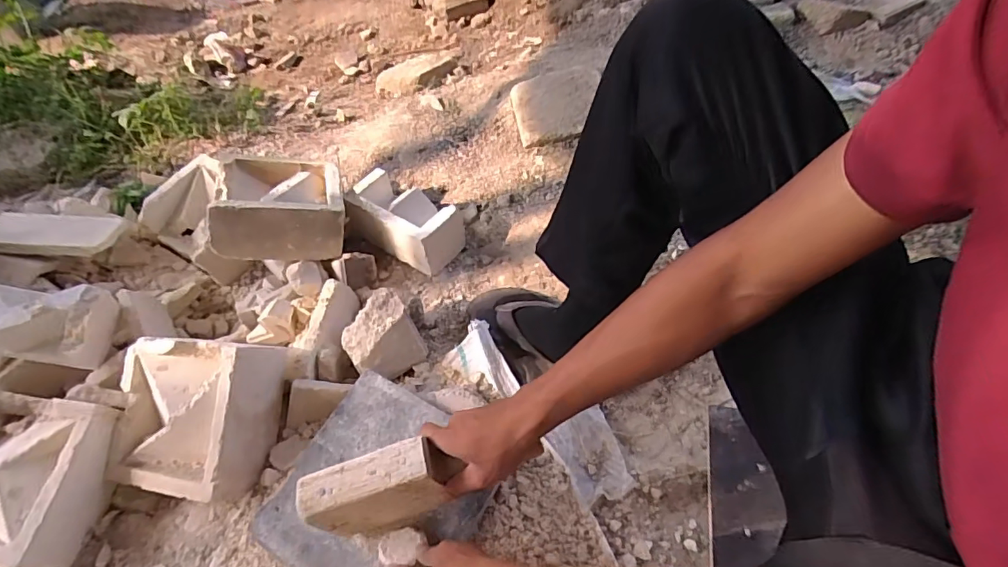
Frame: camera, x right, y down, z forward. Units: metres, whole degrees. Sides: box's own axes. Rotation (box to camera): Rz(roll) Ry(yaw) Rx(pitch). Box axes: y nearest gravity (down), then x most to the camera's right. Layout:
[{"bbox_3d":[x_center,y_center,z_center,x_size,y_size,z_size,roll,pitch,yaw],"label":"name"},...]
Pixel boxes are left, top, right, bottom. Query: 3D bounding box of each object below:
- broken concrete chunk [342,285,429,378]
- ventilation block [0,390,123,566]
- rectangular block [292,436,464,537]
[{"bbox_3d":[-0.189,0.082,0.766,0.106,0.072,0.106,-30,57,-15],"label":"broken concrete chunk"},{"bbox_3d":[-0.655,0.260,0.672,0.210,0.082,0.200,4,55,9],"label":"ventilation block"},{"bbox_3d":[-0.131,0.226,0.549,0.156,0.106,0.054,-16,54,-6],"label":"rectangular block"}]

